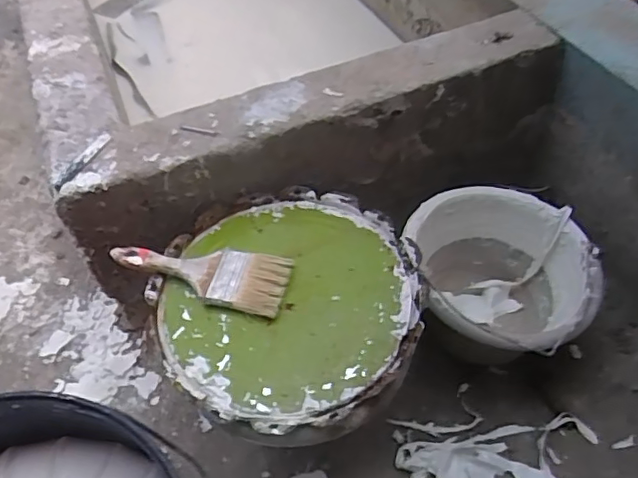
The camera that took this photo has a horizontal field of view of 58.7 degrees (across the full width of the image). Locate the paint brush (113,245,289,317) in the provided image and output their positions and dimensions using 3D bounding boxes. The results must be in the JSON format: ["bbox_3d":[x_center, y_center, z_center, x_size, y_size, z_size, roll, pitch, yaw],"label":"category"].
[{"bbox_3d":[-0.139,0.039,0.653,0.205,0.022,0.070,7,51,10],"label":"paint brush"}]

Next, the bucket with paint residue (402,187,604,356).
[{"bbox_3d":[0.248,0.073,0.784,0.222,0.160,0.251,-6,50,-1],"label":"bucket with paint residue"}]

